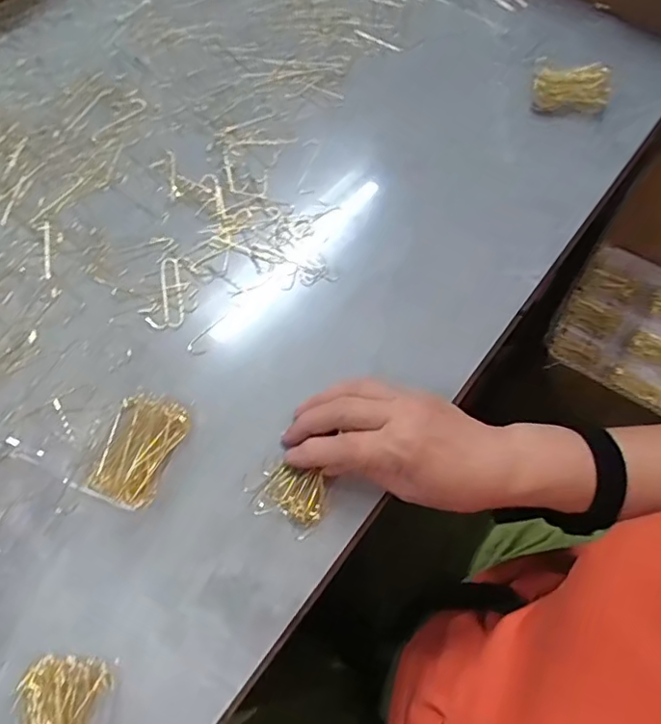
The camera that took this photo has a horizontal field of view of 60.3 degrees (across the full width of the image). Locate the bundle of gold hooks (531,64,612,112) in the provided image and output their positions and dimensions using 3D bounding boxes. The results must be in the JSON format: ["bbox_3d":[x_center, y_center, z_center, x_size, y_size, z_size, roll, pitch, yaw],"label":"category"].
[{"bbox_3d":[0.232,-0.265,0.547,0.071,0.024,0.036,3,63,-1],"label":"bundle of gold hooks"}]

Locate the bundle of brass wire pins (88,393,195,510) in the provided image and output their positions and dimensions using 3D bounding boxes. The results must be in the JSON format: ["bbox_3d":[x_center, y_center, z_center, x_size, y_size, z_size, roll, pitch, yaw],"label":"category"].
[{"bbox_3d":[-0.124,0.057,0.370,0.047,0.016,0.070,18,63,6],"label":"bundle of brass wire pins"}]

